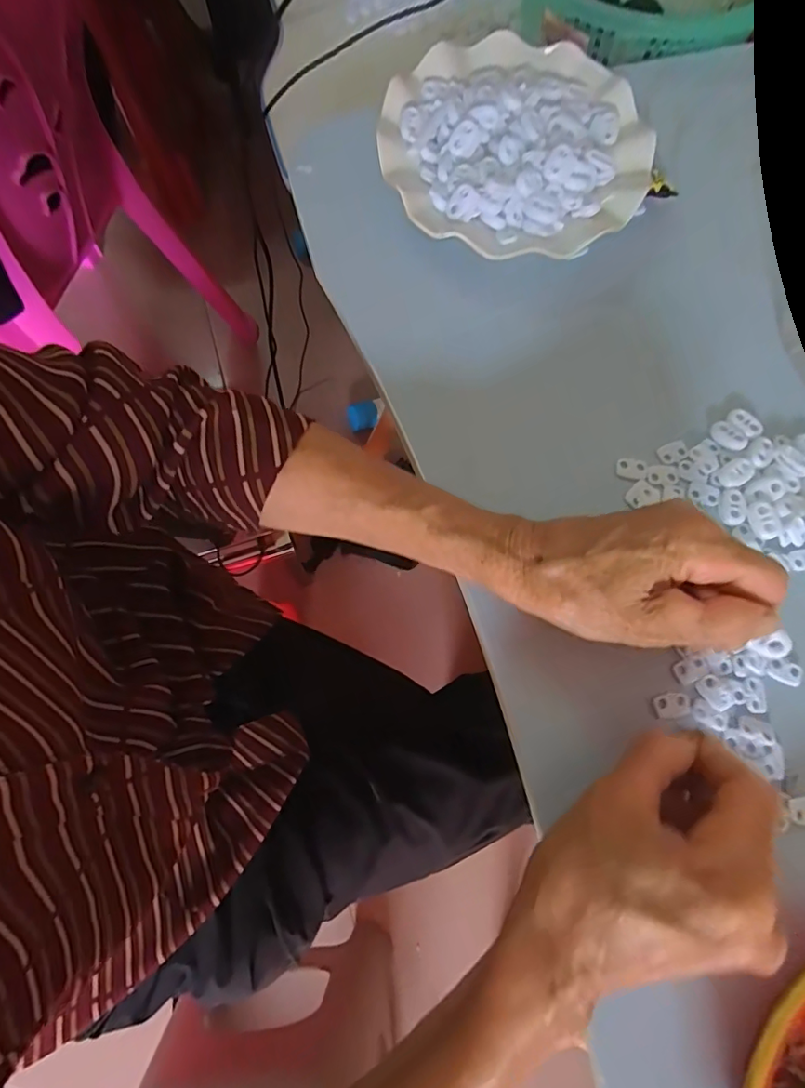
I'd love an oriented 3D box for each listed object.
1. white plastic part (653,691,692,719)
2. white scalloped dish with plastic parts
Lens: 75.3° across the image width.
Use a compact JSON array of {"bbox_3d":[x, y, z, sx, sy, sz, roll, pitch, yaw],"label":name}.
[{"bbox_3d":[0.142,0.084,0.273,0.020,0.004,0.012,-9,73,-3],"label":"white plastic part"},{"bbox_3d":[0.076,-0.264,0.356,0.173,0.041,0.168,0,73,0],"label":"white scalloped dish with plastic parts"}]

